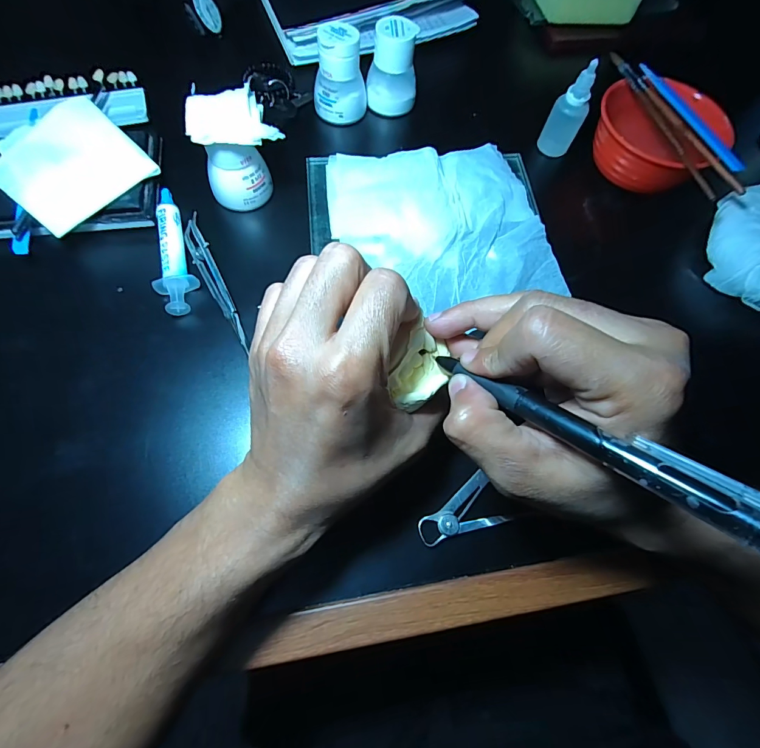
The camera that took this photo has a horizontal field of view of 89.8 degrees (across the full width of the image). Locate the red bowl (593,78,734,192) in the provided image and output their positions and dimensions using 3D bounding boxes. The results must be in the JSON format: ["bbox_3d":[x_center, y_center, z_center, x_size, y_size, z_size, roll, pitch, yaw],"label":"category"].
[{"bbox_3d":[0.244,-0.215,0.346,0.087,0.051,0.108,-38,79,-15],"label":"red bowl"}]

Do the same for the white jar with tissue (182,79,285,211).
[{"bbox_3d":[-0.111,-0.173,0.307,0.061,0.078,0.054,-17,74,-10],"label":"white jar with tissue"}]

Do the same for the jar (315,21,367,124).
[{"bbox_3d":[-0.036,-0.272,0.350,0.049,0.063,0.040,-3,72,-6],"label":"jar"}]

